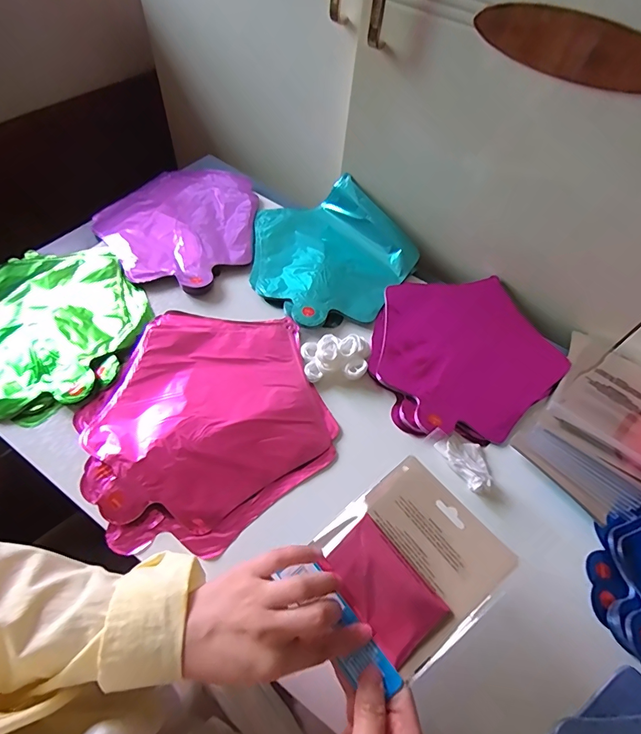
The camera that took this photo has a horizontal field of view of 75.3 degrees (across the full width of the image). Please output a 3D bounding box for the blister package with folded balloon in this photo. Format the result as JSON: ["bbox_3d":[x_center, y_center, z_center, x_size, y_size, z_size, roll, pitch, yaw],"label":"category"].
[{"bbox_3d":[0.063,0.155,0.325,0.138,0.013,0.117,-38,59,-11],"label":"blister package with folded balloon"}]

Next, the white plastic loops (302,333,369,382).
[{"bbox_3d":[0.021,-0.014,0.484,0.081,0.020,0.055,-5,57,-9],"label":"white plastic loops"}]

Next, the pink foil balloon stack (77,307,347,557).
[{"bbox_3d":[-0.120,0.047,0.441,0.239,0.020,0.256,-18,61,-14],"label":"pink foil balloon stack"}]

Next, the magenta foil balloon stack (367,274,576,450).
[{"bbox_3d":[0.181,-0.023,0.512,0.227,0.012,0.235,8,56,-1],"label":"magenta foil balloon stack"}]

